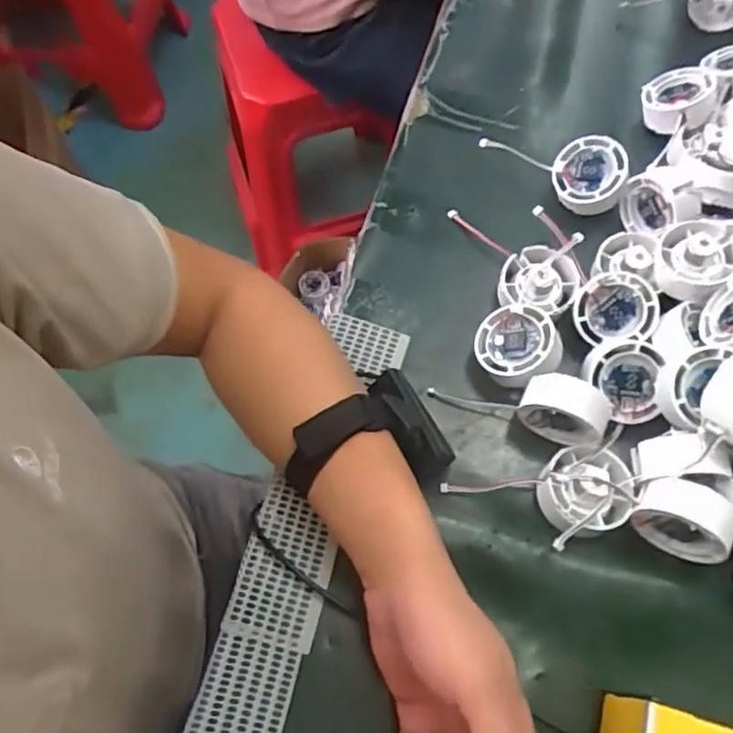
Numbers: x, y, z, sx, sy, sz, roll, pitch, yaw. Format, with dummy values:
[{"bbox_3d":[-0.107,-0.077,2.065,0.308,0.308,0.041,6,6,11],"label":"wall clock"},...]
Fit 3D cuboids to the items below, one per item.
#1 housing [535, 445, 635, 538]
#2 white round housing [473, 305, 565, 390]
[{"bbox_3d":[0.137,0.075,0.388,0.058,0.031,0.052,-8,66,0],"label":"housing"},{"bbox_3d":[0.105,-0.014,0.428,0.055,0.021,0.053,-16,58,28],"label":"white round housing"}]

